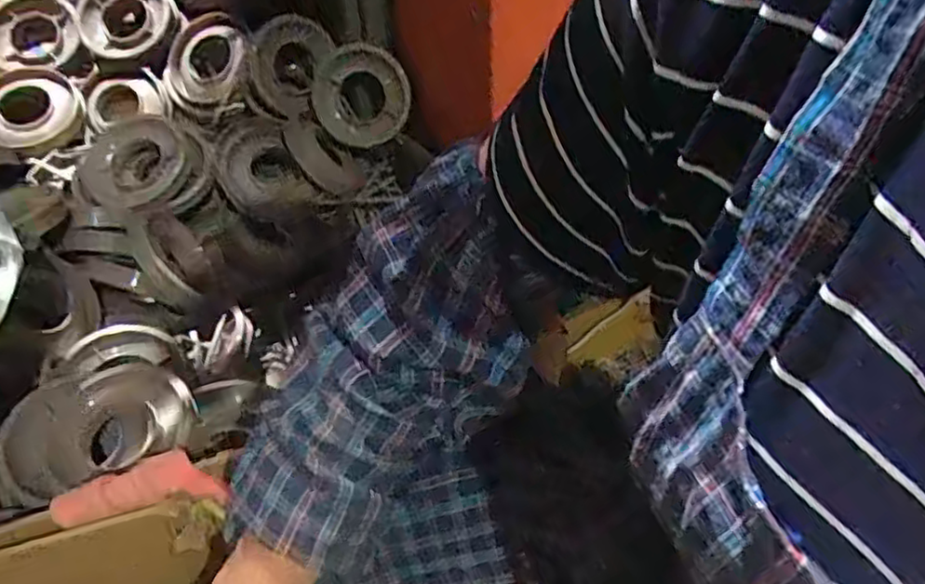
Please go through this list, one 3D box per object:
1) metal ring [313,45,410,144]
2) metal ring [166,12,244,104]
[{"bbox_3d":[-0.125,-0.258,0.880,0.138,0.132,0.027,-30,49,-26],"label":"metal ring"},{"bbox_3d":[-0.345,-0.311,0.913,0.117,0.024,0.120,0,91,7],"label":"metal ring"}]

